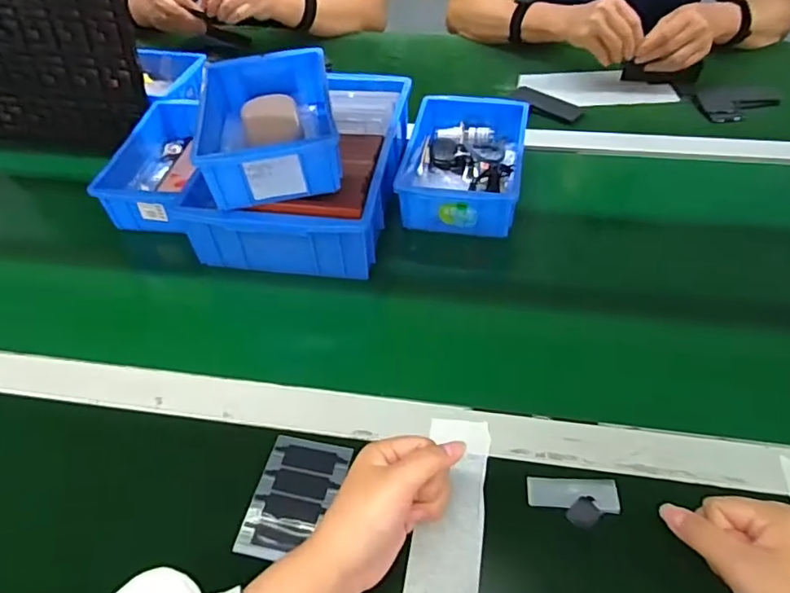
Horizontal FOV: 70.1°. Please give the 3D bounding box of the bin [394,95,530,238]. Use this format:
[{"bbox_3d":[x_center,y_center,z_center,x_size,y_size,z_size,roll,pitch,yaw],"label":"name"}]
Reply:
[{"bbox_3d":[0.083,-0.162,0.679,0.134,0.052,0.194,8,49,11],"label":"bin"}]

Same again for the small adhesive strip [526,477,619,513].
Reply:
[{"bbox_3d":[0.135,0.149,0.429,0.066,0.004,0.027,3,43,8],"label":"small adhesive strip"}]

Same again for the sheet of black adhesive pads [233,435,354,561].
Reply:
[{"bbox_3d":[-0.077,0.156,0.439,0.064,0.004,0.096,8,49,10],"label":"sheet of black adhesive pads"}]

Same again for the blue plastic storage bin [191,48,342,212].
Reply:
[{"bbox_3d":[-0.133,-0.182,0.592,0.132,0.058,0.200,-9,48,-4],"label":"blue plastic storage bin"}]

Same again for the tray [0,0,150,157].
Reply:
[{"bbox_3d":[-0.474,-0.317,0.742,0.285,0.255,0.018,6,36,8],"label":"tray"}]

